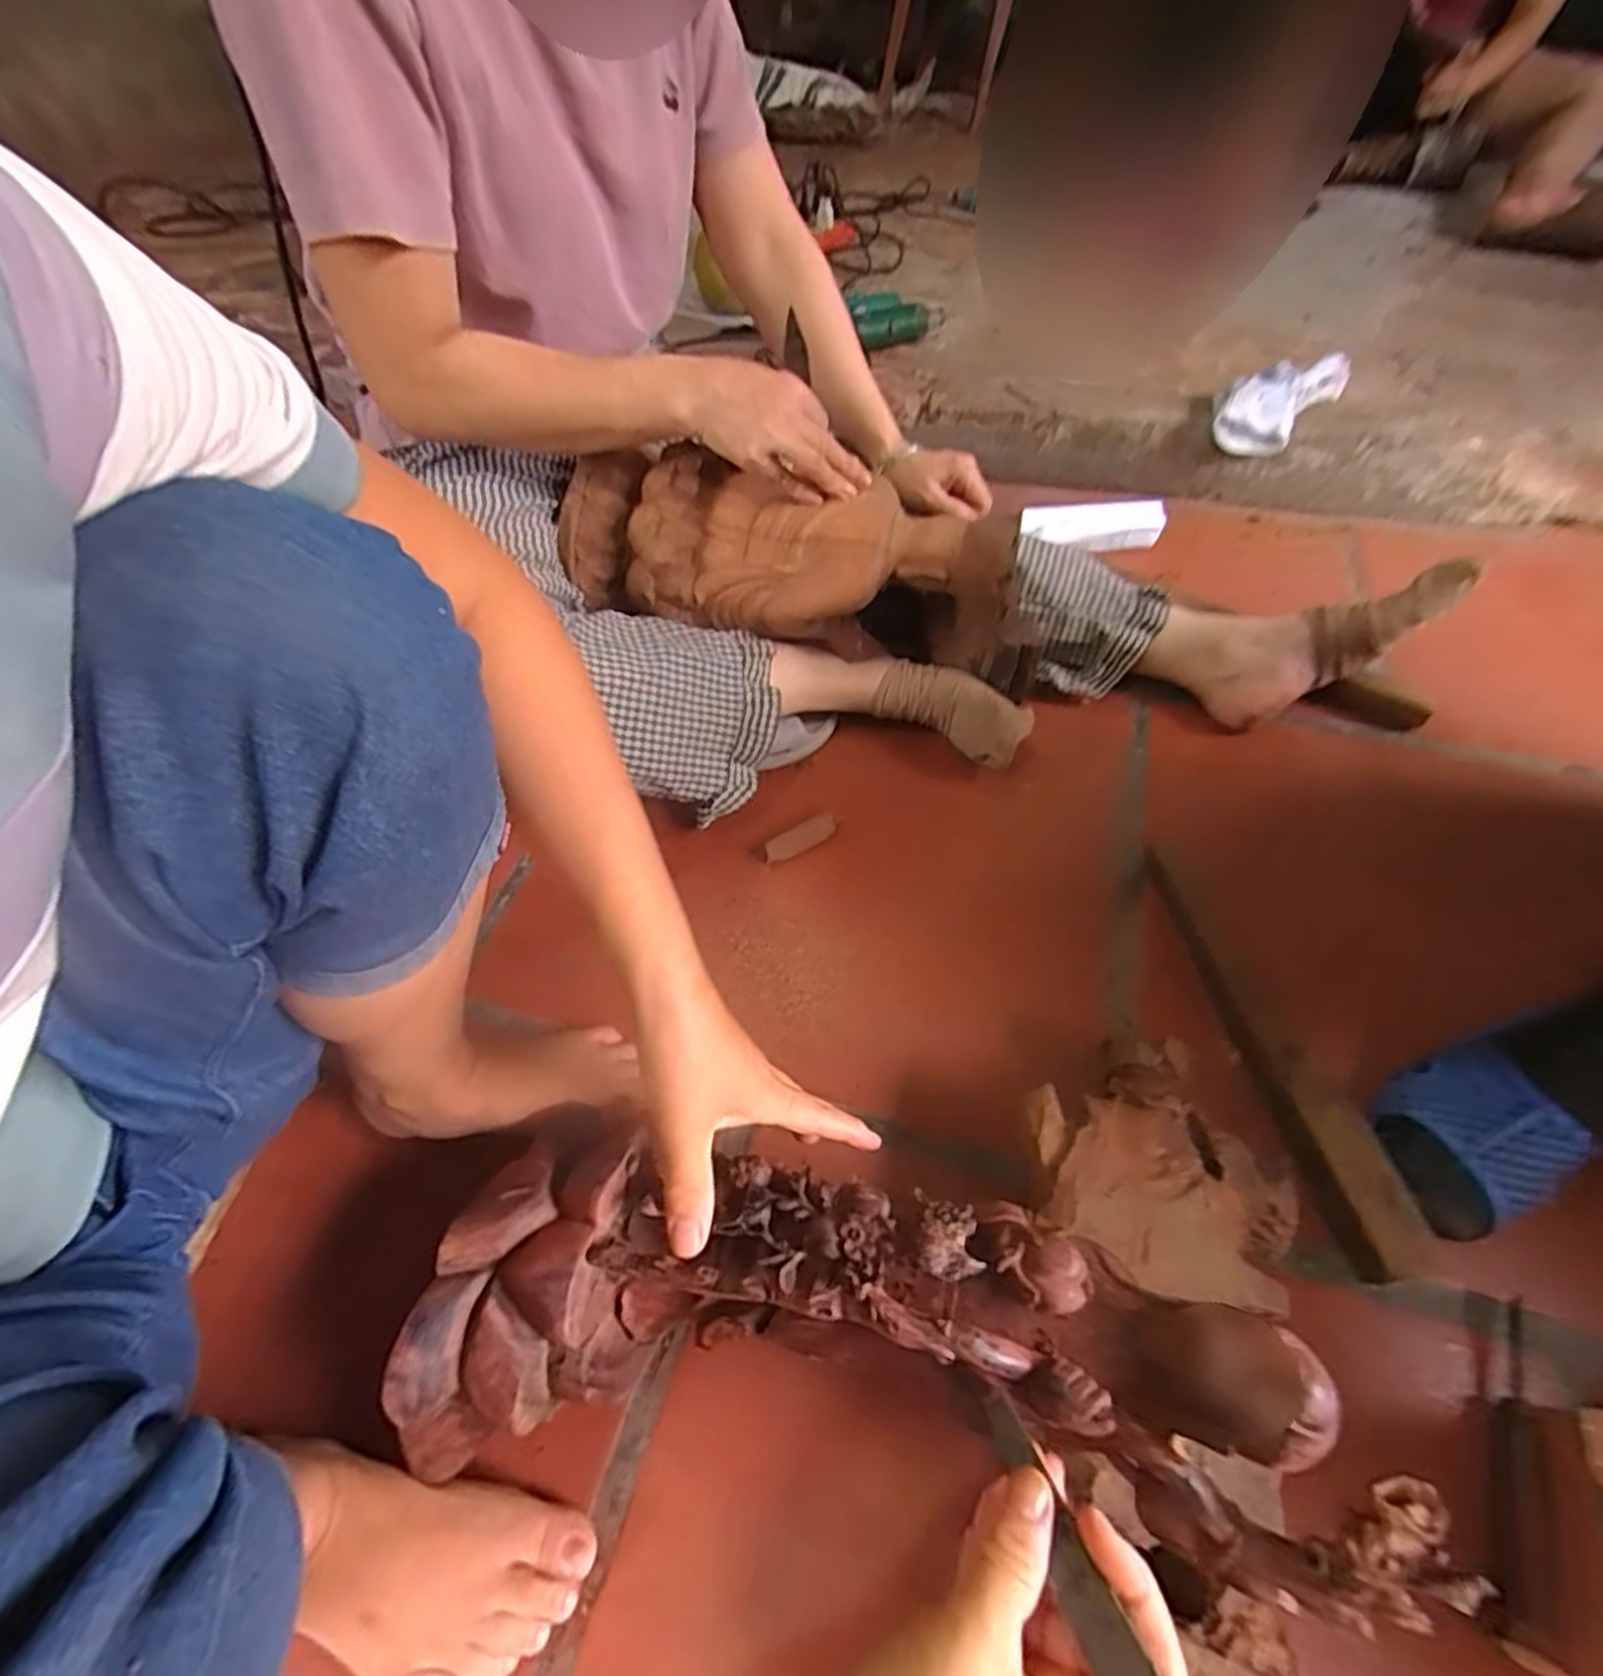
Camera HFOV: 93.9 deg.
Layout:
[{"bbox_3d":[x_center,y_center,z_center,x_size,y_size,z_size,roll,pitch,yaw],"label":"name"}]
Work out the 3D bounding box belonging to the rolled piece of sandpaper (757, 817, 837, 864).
[{"bbox_3d":[-0.003,0.000,0.654,0.072,0.013,0.017,-24,56,-16],"label":"rolled piece of sandpaper"}]

